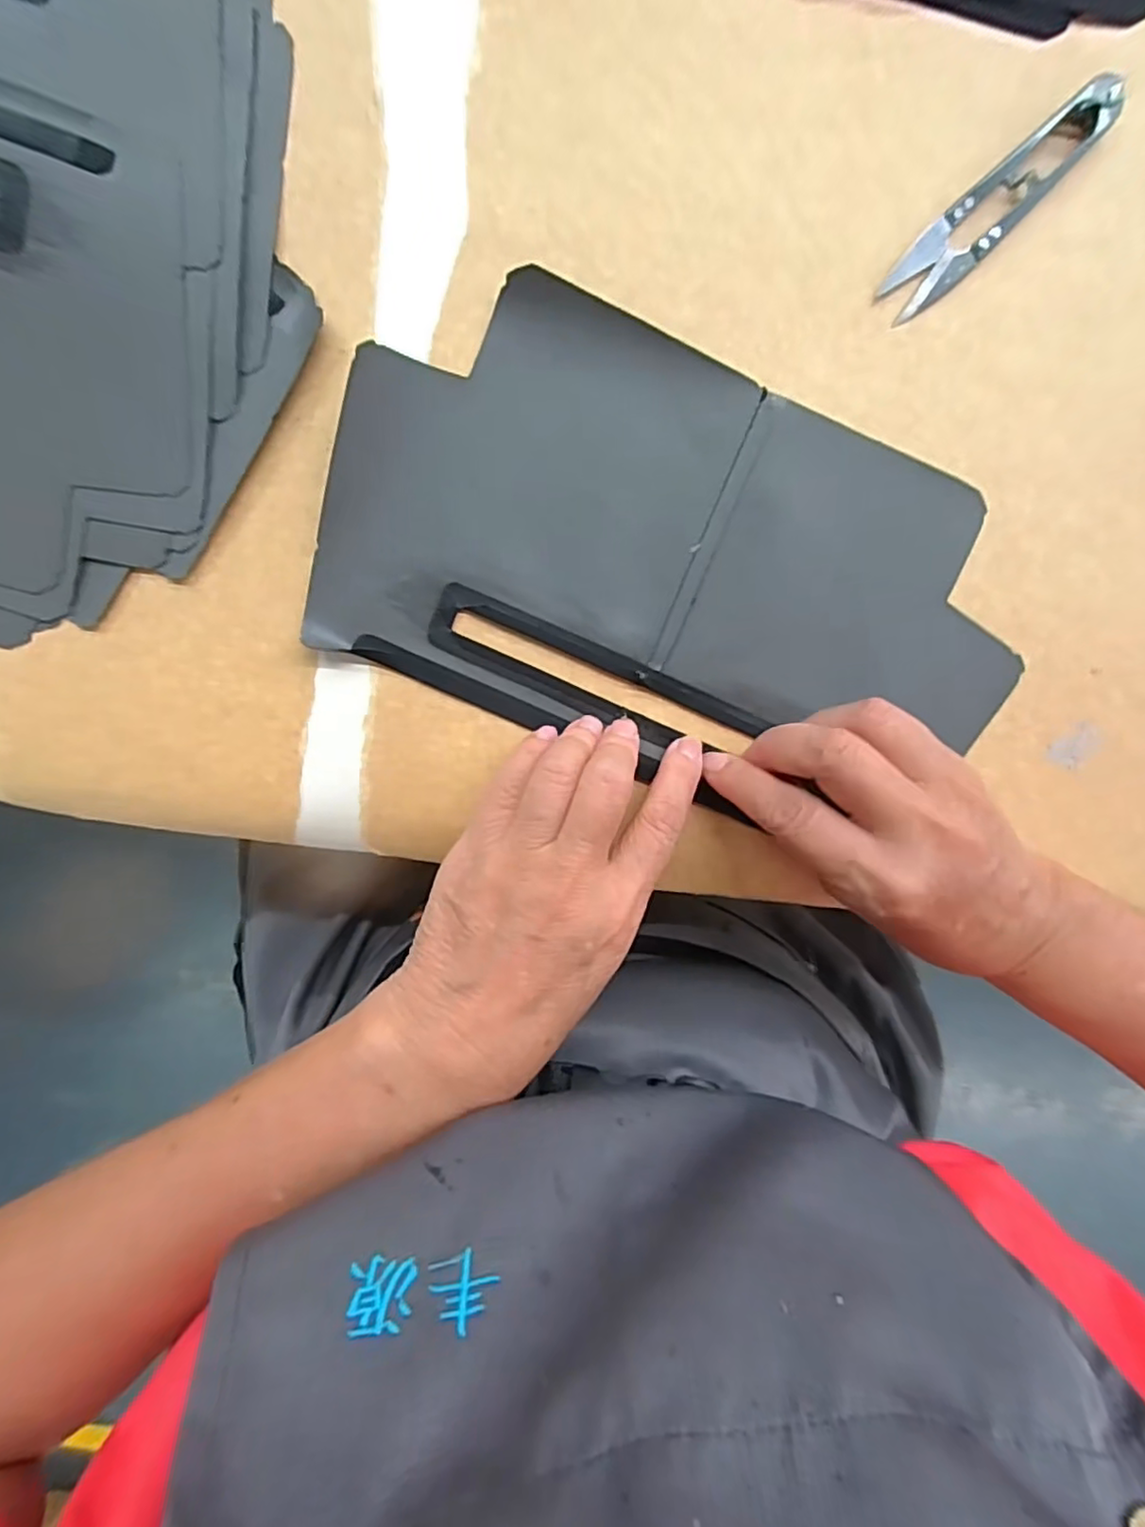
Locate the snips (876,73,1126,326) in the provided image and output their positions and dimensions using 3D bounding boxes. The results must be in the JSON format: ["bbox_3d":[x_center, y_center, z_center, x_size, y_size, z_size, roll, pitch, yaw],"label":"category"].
[{"bbox_3d":[0.163,-0.214,0.245,0.099,0.010,0.021,-41,98,5],"label":"snips"}]

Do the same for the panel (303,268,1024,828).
[{"bbox_3d":[0.044,-0.077,0.266,0.280,0.013,0.160,23,98,-4],"label":"panel"}]

